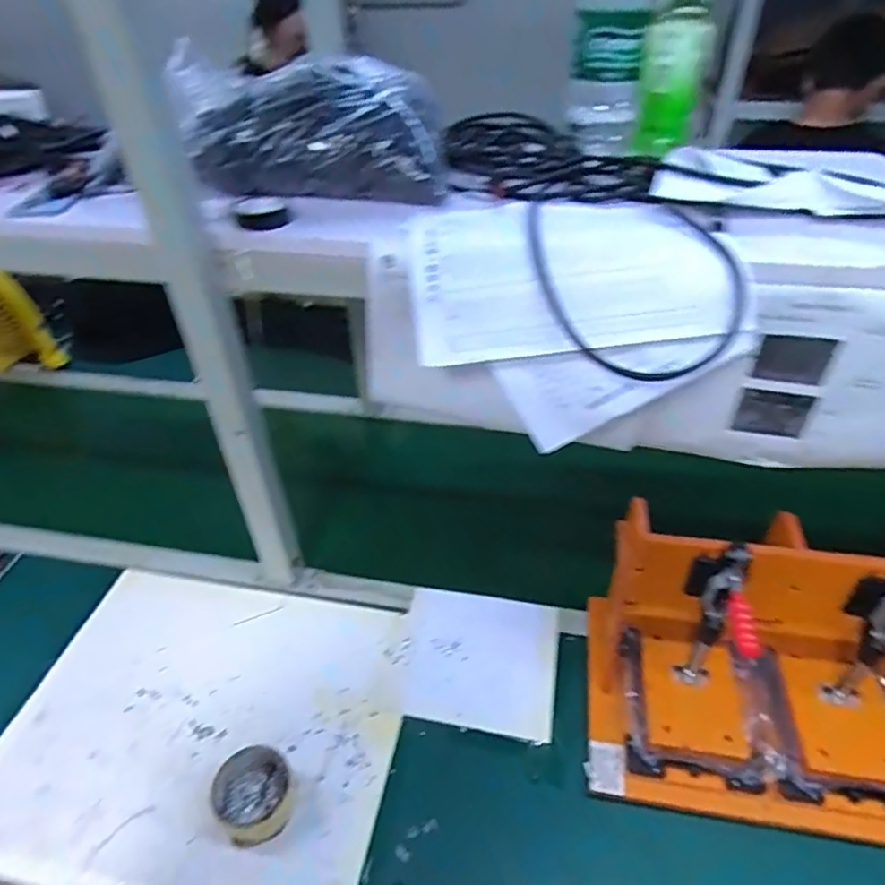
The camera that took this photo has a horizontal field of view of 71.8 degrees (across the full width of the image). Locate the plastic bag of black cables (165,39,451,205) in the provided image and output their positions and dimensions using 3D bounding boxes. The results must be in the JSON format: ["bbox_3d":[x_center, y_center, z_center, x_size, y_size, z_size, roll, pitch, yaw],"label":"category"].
[{"bbox_3d":[-0.151,-0.357,0.712,0.318,0.130,0.152,3,39,6],"label":"plastic bag of black cables"}]

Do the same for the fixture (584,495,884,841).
[{"bbox_3d":[0.378,0.245,0.672,0.398,0.265,0.237,6,40,9],"label":"fixture"}]

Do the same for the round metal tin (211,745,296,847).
[{"bbox_3d":[-0.210,0.393,0.682,0.082,0.040,0.084,-1,39,1],"label":"round metal tin"}]

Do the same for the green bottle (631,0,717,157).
[{"bbox_3d":[0.261,-0.427,0.692,0.070,0.194,0.065,12,41,17],"label":"green bottle"}]

